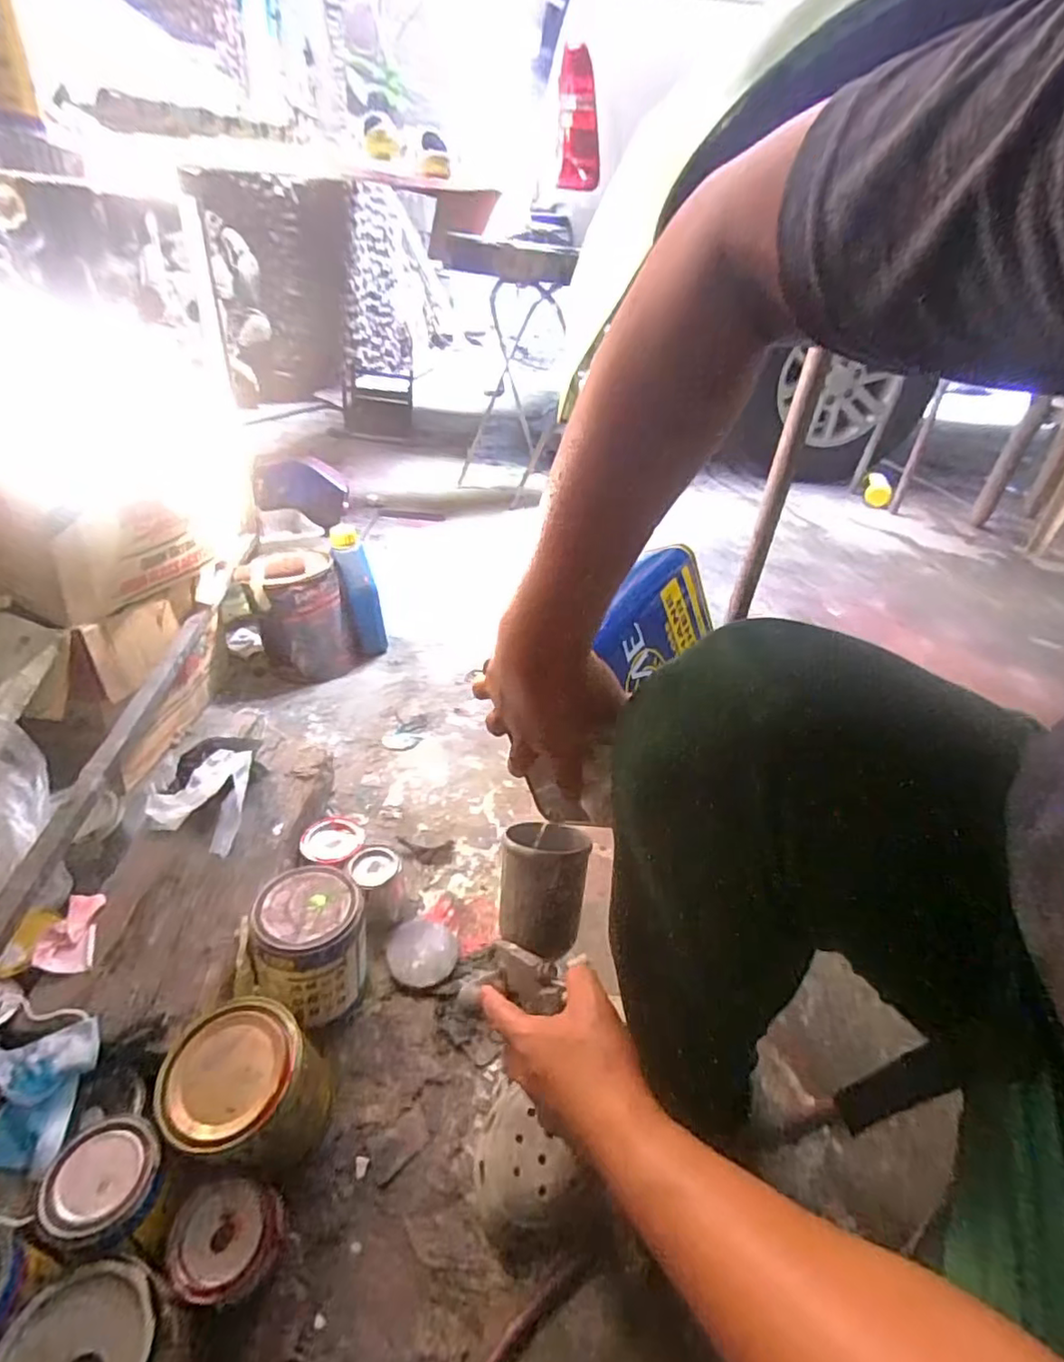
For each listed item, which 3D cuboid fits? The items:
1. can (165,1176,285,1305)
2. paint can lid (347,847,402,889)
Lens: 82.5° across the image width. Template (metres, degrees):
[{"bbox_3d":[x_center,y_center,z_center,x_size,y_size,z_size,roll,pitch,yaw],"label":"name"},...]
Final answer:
[{"bbox_3d":[-0.231,0.429,0.467,0.064,0.079,0.075,30,41,29],"label":"can"},{"bbox_3d":[-0.184,0.218,0.712,0.056,0.018,0.051,4,35,-3],"label":"paint can lid"}]

